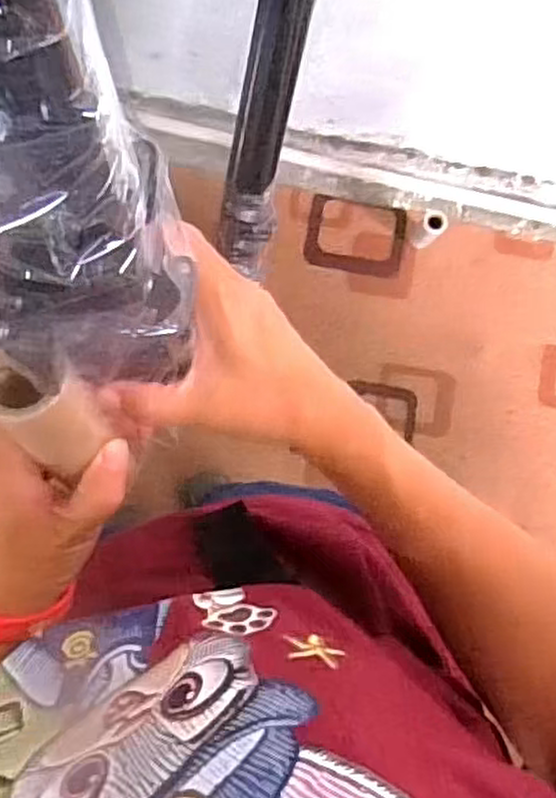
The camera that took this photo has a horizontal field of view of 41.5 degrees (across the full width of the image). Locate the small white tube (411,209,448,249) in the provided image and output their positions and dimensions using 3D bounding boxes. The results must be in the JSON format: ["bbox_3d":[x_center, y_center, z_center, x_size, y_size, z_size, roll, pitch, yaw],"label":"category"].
[{"bbox_3d":[0.262,-0.299,1.287,0.039,0.104,0.041,0,84,-4],"label":"small white tube"}]

